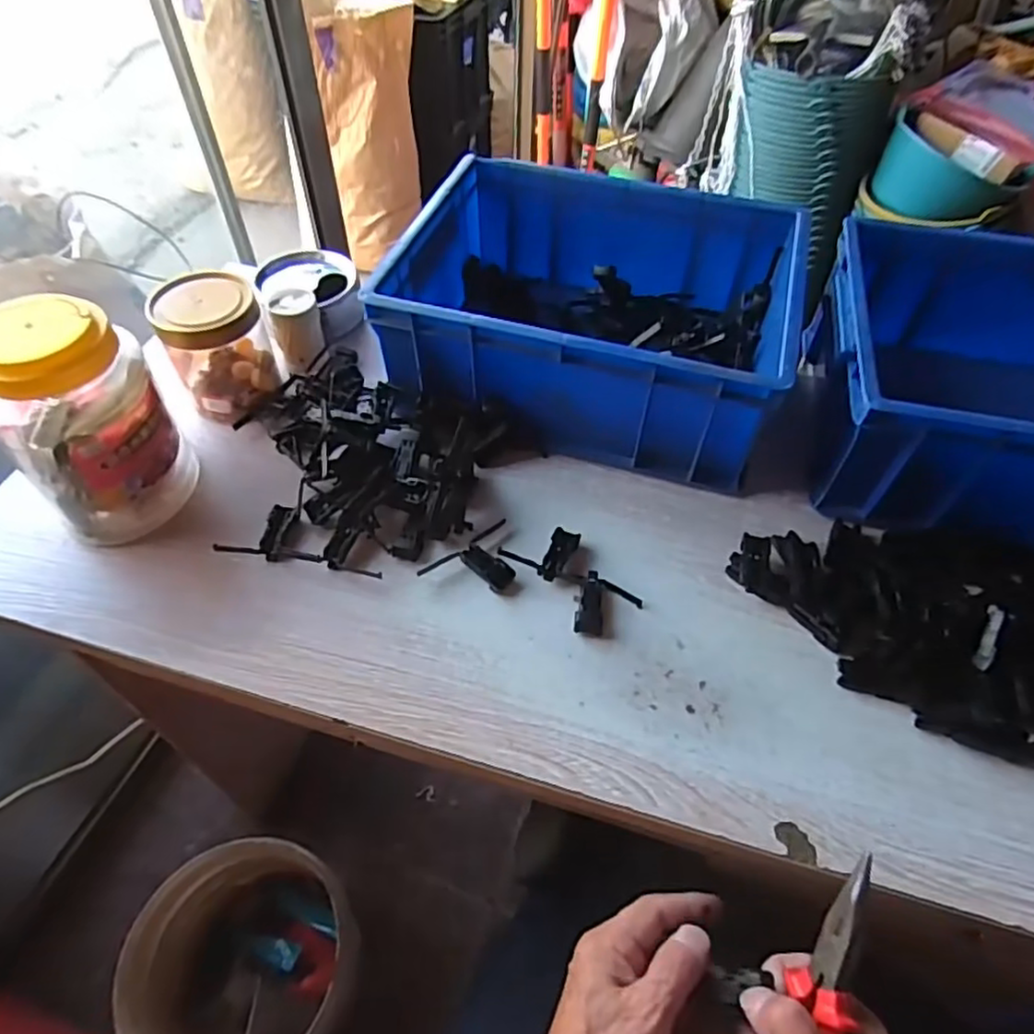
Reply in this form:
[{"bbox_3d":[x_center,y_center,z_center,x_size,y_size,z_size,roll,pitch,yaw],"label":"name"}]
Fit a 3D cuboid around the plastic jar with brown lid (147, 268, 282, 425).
[{"bbox_3d":[-0.269,-0.156,0.593,0.083,0.106,0.083,1,53,-1],"label":"plastic jar with brown lid"}]

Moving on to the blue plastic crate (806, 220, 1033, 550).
[{"bbox_3d":[0.423,-0.097,0.555,0.323,0.154,0.270,13,53,8],"label":"blue plastic crate"}]

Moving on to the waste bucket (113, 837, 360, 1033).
[{"bbox_3d":[-0.339,0.597,0.872,0.267,0.248,0.248,1,53,-1],"label":"waste bucket"}]

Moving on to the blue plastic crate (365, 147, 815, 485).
[{"bbox_3d":[0.072,-0.192,0.621,0.334,0.124,0.263,14,54,10],"label":"blue plastic crate"}]

